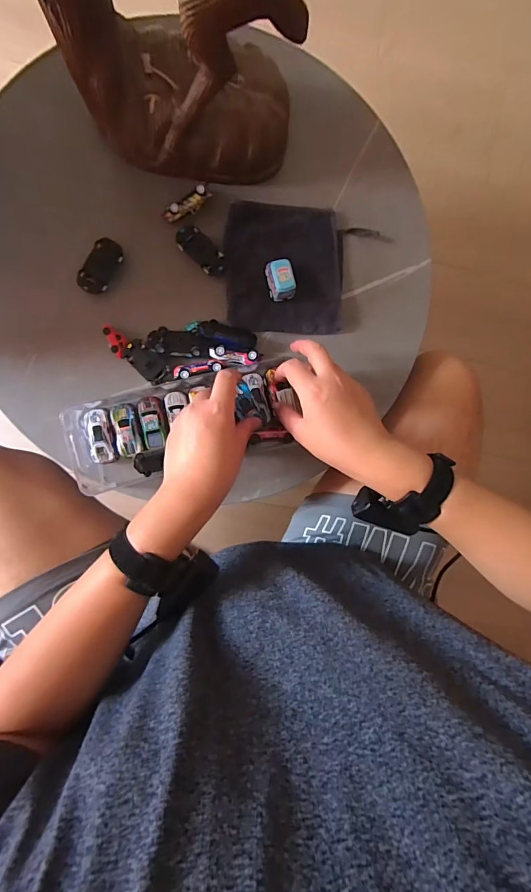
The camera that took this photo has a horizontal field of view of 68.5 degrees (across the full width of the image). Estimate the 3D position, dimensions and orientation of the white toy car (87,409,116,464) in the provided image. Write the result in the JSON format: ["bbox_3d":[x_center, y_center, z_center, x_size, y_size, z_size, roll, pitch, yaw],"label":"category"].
[{"bbox_3d":[-0.195,-0.011,0.460,0.025,0.014,0.063,-9,93,-8],"label":"white toy car"}]

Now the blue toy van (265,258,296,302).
[{"bbox_3d":[0.019,-0.199,0.466,0.028,0.026,0.042,-17,94,-8],"label":"blue toy van"}]

